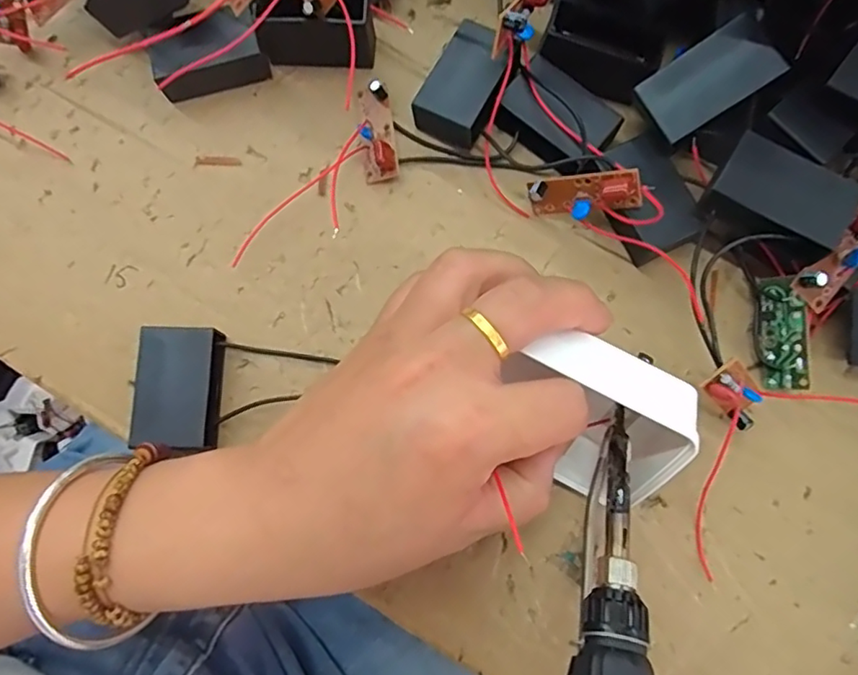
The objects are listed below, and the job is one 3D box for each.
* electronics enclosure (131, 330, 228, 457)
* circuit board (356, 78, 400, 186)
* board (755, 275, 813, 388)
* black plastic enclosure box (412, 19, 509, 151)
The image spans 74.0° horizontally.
[{"bbox_3d":[-0.098,0.019,0.227,0.031,0.019,0.043,2,78,1],"label":"electronics enclosure"},{"bbox_3d":[-0.023,-0.090,0.249,0.015,0.014,0.042,-9,78,-1],"label":"circuit board"},{"bbox_3d":[0.139,-0.001,0.225,0.018,0.004,0.043,-4,85,45],"label":"board"},{"bbox_3d":[0.017,-0.109,0.247,0.031,0.023,0.048,28,80,6],"label":"black plastic enclosure box"}]

